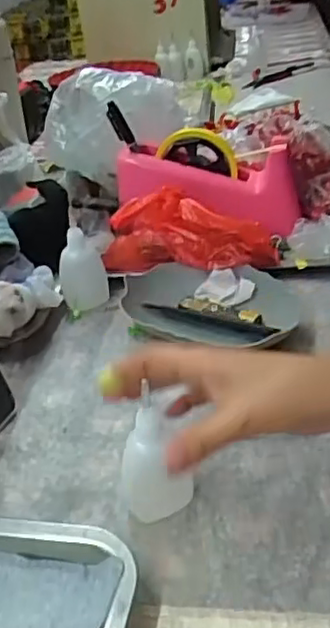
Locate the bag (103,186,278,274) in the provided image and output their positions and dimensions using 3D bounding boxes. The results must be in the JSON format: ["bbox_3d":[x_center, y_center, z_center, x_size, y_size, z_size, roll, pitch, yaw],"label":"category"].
[{"bbox_3d":[0.020,-0.078,0.630,0.170,0.067,0.045,4,34,17],"label":"bag"}]

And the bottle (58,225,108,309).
[{"bbox_3d":[-0.079,-0.042,0.625,0.042,0.079,0.035,-9,32,-4],"label":"bottle"}]

